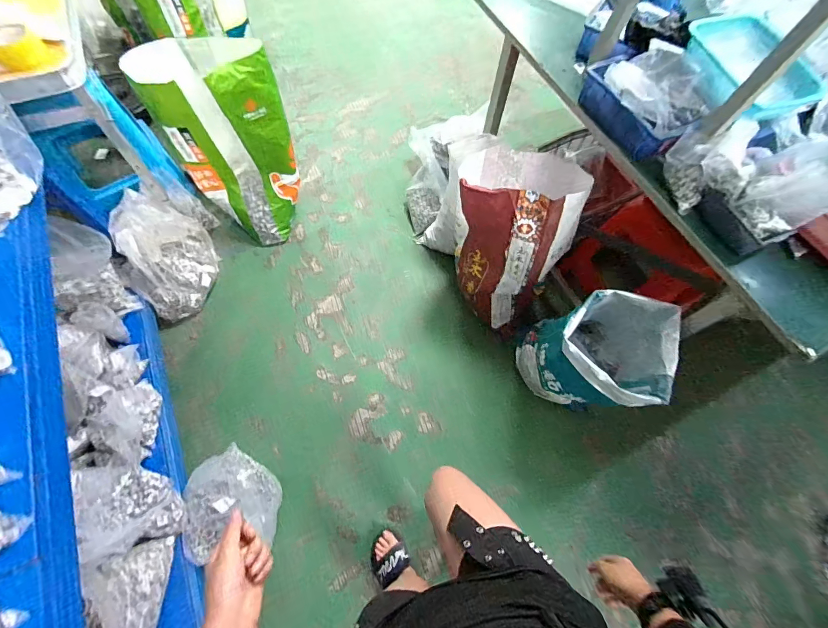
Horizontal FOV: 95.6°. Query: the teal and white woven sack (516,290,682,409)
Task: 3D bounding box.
[{"bbox_3d":[0.487,0.127,1.076,0.281,0.470,0.309,1,66,-3],"label":"teal and white woven sack"}]

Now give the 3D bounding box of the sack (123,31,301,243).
[{"bbox_3d":[-0.581,-0.540,1.246,0.309,0.598,0.281,26,67,8],"label":"sack"}]

